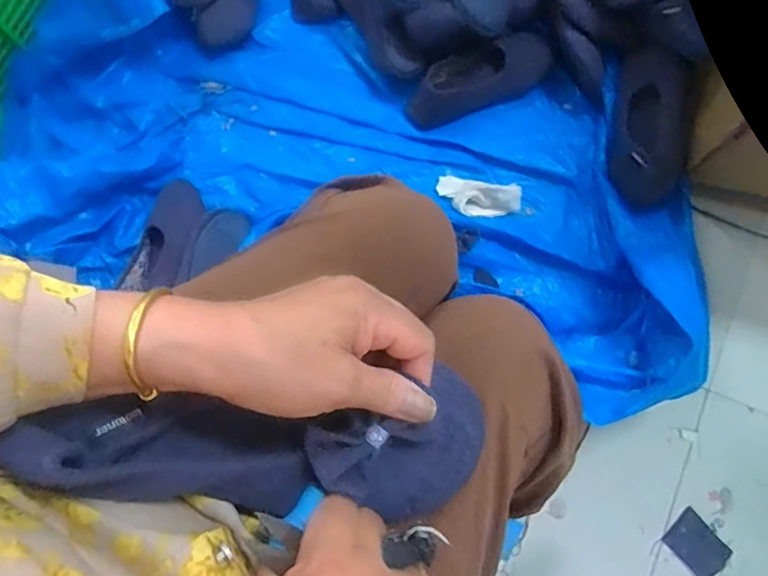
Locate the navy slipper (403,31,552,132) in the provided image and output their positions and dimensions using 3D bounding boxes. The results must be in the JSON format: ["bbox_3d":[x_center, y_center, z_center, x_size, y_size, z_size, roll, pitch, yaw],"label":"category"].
[{"bbox_3d":[0.152,-0.335,0.849,0.243,0.069,0.082,-27,78,-5],"label":"navy slipper"}]

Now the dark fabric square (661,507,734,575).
[{"bbox_3d":[0.430,0.355,0.724,0.062,0.005,0.081,-39,78,-9],"label":"dark fabric square"}]

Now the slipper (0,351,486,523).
[{"bbox_3d":[-0.057,0.079,0.275,0.233,0.051,0.076,4,77,-13],"label":"slipper"}]

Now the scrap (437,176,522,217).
[{"bbox_3d":[0.146,-0.143,0.820,0.127,0.037,0.059,13,78,4],"label":"scrap"}]

